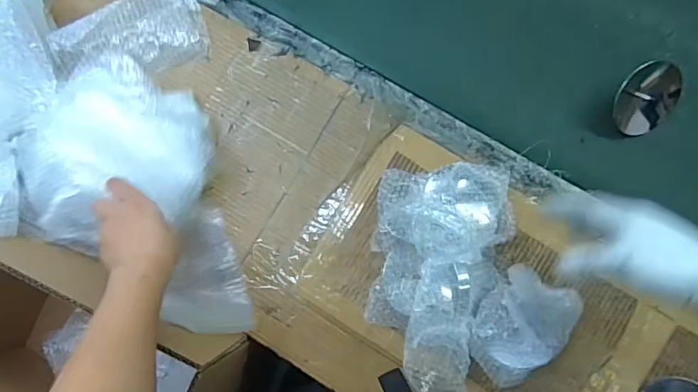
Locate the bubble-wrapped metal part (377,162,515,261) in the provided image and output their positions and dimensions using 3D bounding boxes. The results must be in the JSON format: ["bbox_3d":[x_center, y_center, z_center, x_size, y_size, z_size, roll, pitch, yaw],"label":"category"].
[{"bbox_3d":[0.110,0.015,0.549,0.151,0.071,0.113,-6,86,5],"label":"bubble-wrapped metal part"}]

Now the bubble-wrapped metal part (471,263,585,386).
[{"bbox_3d":[0.183,0.143,0.536,0.087,0.057,0.121,28,87,7],"label":"bubble-wrapped metal part"}]

